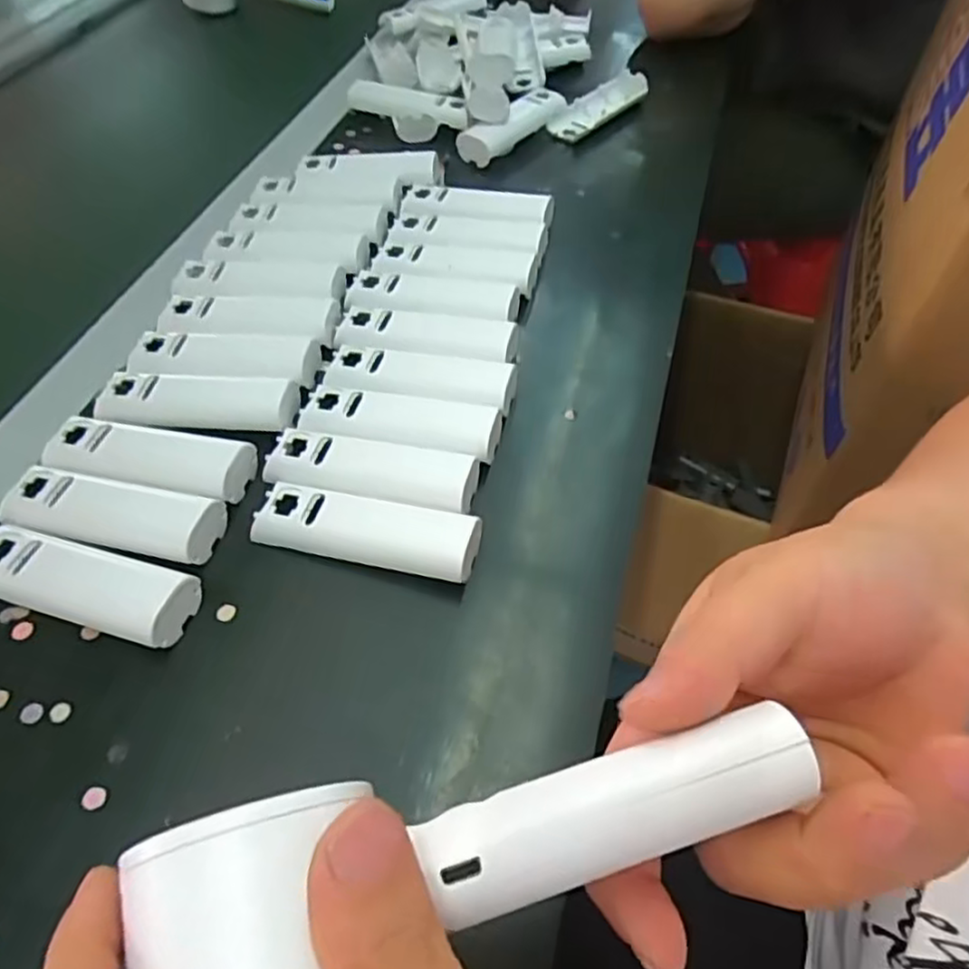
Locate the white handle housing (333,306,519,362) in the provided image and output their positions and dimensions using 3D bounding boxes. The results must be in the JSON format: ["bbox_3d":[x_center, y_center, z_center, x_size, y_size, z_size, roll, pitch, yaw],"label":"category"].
[{"bbox_3d":[-0.034,-0.084,0.402,0.104,0.017,0.033,10,54,6],"label":"white handle housing"}]

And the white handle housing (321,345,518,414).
[{"bbox_3d":[-0.036,-0.058,0.381,0.104,0.017,0.035,11,54,7],"label":"white handle housing"}]

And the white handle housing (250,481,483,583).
[{"bbox_3d":[-0.055,0.021,0.322,0.103,0.015,0.032,13,55,8],"label":"white handle housing"}]

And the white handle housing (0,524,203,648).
[{"bbox_3d":[-0.178,0.042,0.303,0.104,0.017,0.033,15,55,10],"label":"white handle housing"}]

